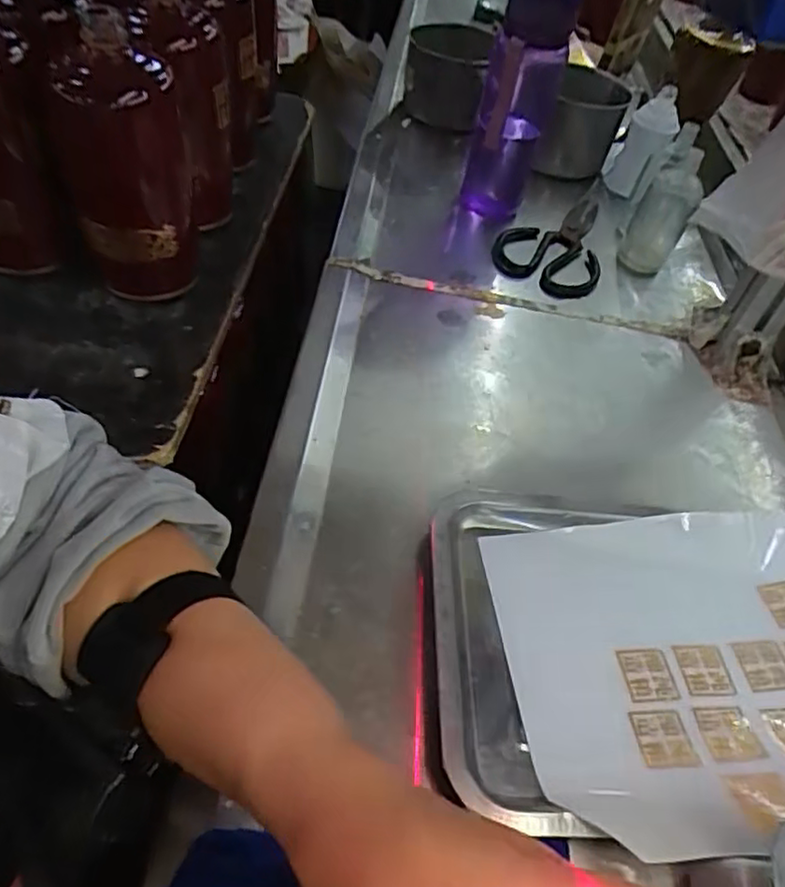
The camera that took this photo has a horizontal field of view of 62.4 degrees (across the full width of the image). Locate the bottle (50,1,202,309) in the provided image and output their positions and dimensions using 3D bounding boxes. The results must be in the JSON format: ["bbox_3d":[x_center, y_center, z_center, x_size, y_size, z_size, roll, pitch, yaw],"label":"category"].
[{"bbox_3d":[-0.192,-0.200,0.476,0.087,0.176,0.088,-11,52,-17],"label":"bottle"}]

